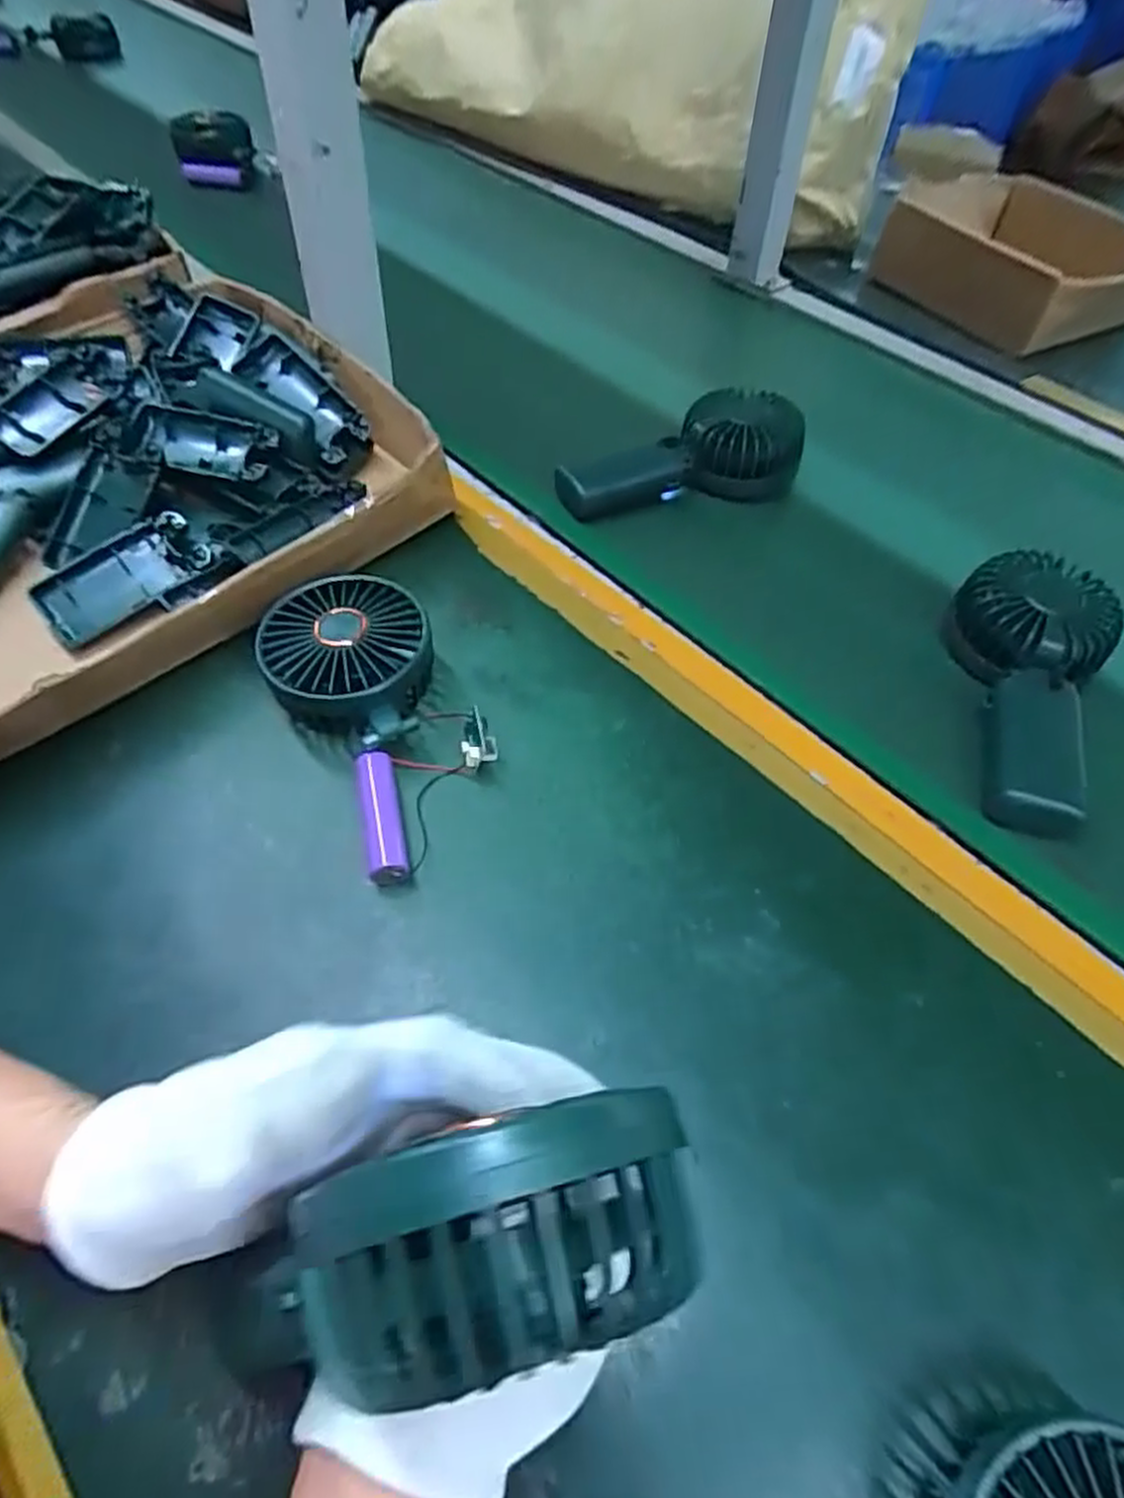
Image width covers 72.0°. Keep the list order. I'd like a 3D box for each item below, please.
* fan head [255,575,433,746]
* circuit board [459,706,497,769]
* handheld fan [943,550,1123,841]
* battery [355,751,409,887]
[{"bbox_3d":[-0.114,-0.045,0.414,0.082,0.048,0.090,6,53,1],"label":"fan head"},{"bbox_3d":[-0.043,-0.004,0.401,0.018,0.022,0.030,-3,53,-6],"label":"circuit board"},{"bbox_3d":[0.257,-0.041,0.429,0.082,0.046,0.175,22,54,12],"label":"handheld fan"},{"bbox_3d":[-0.087,0.033,0.373,0.018,0.021,0.063,-11,54,-12],"label":"battery"}]

